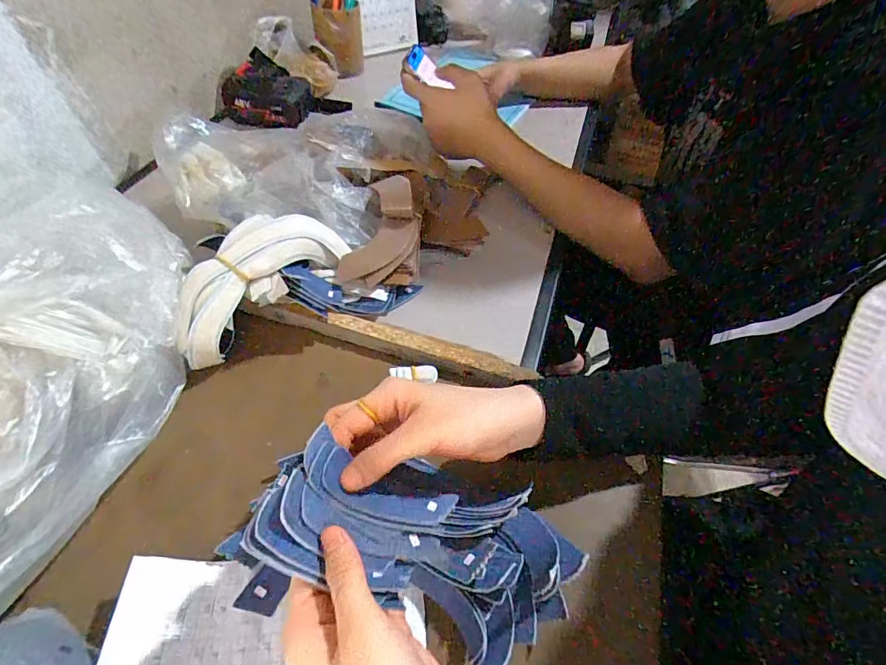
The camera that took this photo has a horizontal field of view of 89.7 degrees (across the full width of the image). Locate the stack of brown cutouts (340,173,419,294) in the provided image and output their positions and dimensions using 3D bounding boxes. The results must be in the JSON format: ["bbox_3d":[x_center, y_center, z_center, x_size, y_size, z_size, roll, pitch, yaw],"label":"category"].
[{"bbox_3d":[-0.062,-0.100,0.469,0.075,0.070,0.119,2,52,0],"label":"stack of brown cutouts"}]

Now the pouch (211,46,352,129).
[{"bbox_3d":[-0.245,-0.362,0.669,0.182,0.069,0.104,12,53,7],"label":"pouch"}]

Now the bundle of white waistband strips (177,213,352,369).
[{"bbox_3d":[-0.178,-0.052,0.413,0.179,0.028,0.077,-45,107,-16],"label":"bundle of white waistband strips"}]

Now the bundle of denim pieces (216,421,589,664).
[{"bbox_3d":[-0.018,0.141,0.285,0.219,0.074,0.098,28,48,-25],"label":"bundle of denim pieces"}]

